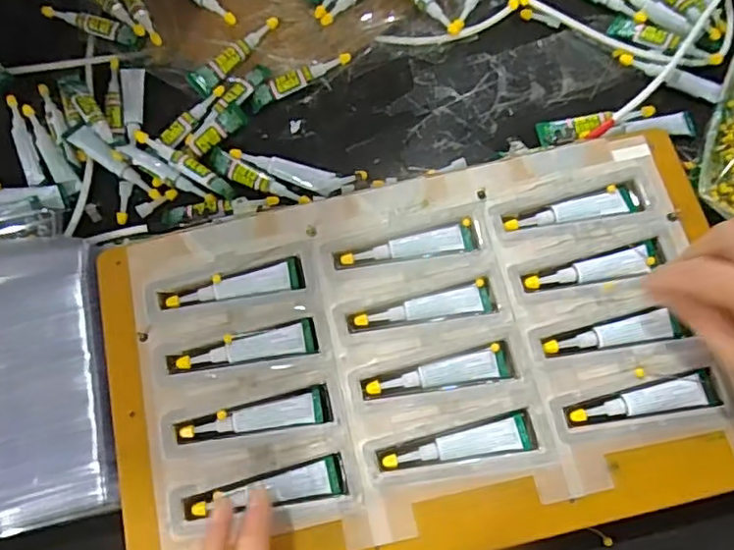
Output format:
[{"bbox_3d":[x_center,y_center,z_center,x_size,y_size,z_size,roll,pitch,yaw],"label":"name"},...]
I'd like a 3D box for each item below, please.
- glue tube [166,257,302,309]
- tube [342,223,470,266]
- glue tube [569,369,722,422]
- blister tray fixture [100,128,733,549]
[{"bbox_3d":[-0.084,0.008,0.392,0.086,0.007,0.019,-12,73,-2],"label":"glue tube"},{"bbox_3d":[0.026,-0.019,0.398,0.084,0.008,0.017,-7,73,0],"label":"tube"},{"bbox_3d":[0.162,0.072,0.361,0.085,0.006,0.018,-9,73,-1],"label":"glue tube"},{"bbox_3d":[0.035,0.047,0.375,0.373,0.017,0.228,-12,75,-2],"label":"blister tray fixture"}]

